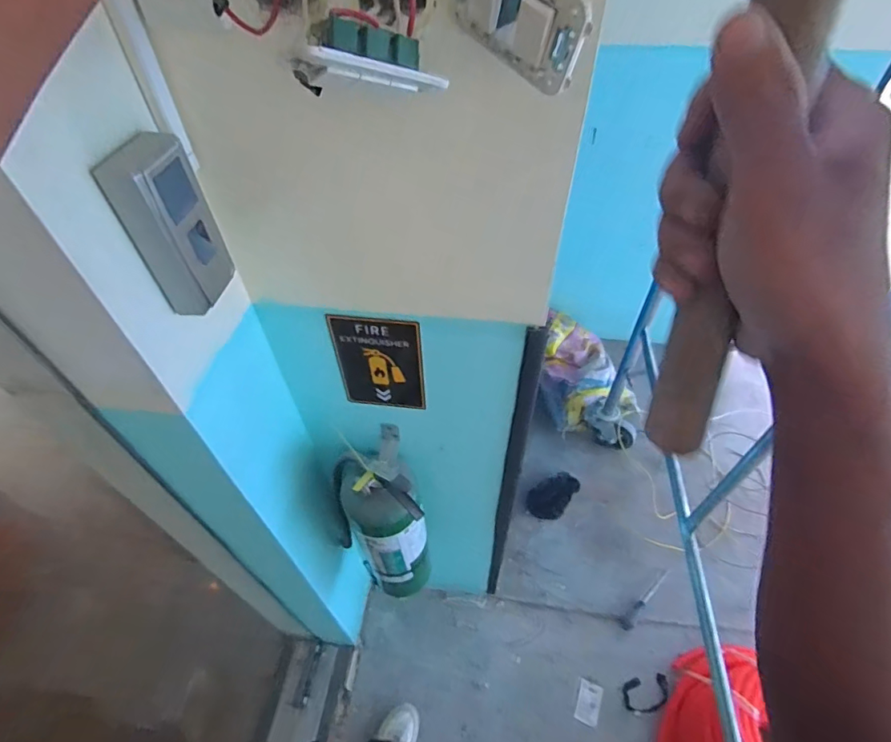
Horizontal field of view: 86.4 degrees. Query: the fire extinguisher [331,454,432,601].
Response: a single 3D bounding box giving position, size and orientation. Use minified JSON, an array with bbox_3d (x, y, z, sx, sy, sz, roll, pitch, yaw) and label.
[{"bbox_3d":[-0.115,0.290,0.922,0.133,0.457,0.154,-12,50,-9],"label":"fire extinguisher"}]

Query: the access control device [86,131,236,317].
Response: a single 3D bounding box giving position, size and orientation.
[{"bbox_3d":[-0.247,-0.133,0.442,0.040,0.146,0.083,4,49,6],"label":"access control device"}]

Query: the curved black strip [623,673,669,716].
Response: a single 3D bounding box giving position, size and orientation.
[{"bbox_3d":[0.526,0.847,1.241,0.119,0.014,0.080,-14,59,8],"label":"curved black strip"}]

